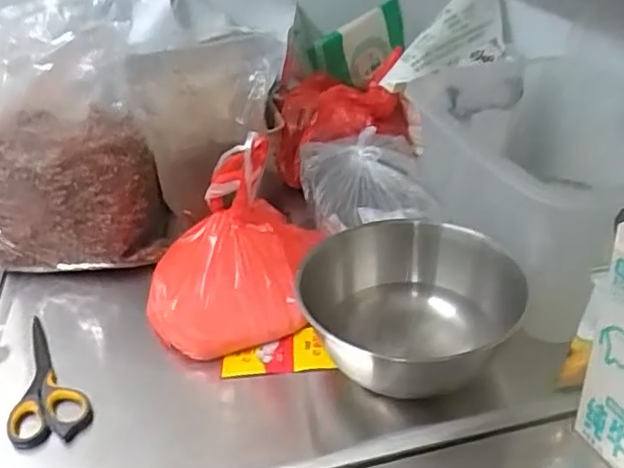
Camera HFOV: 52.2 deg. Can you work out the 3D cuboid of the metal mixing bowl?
[{"bbox_3d":[0.095,0.073,0.623,0.190,0.084,0.184,-4,32,3],"label":"metal mixing bowl"}]

